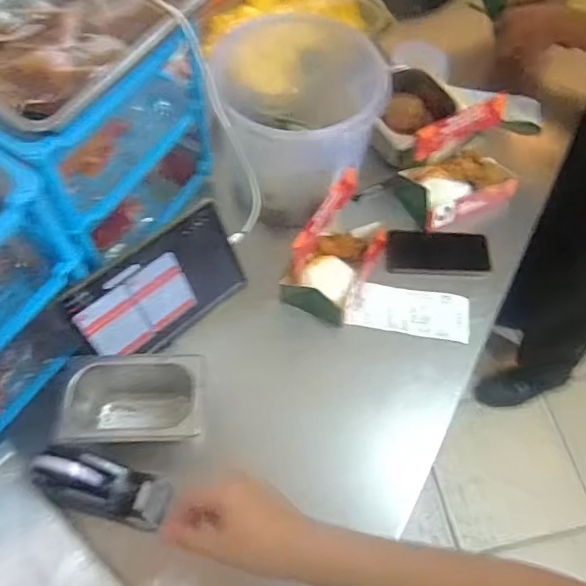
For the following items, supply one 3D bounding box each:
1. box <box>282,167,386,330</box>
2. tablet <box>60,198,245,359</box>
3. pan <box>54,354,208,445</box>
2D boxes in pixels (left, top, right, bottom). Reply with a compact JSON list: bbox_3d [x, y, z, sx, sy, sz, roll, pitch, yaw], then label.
[{"bbox_3d":[0.069,-0.071,0.843,0.105,0.156,0.187,26,63,12],"label":"box"},{"bbox_3d":[-0.180,-0.004,0.794,0.239,0.157,0.014,-40,42,-19],"label":"tablet"},{"bbox_3d":[-0.206,0.150,0.742,0.179,0.113,0.109,-2,61,-3],"label":"pan"}]

